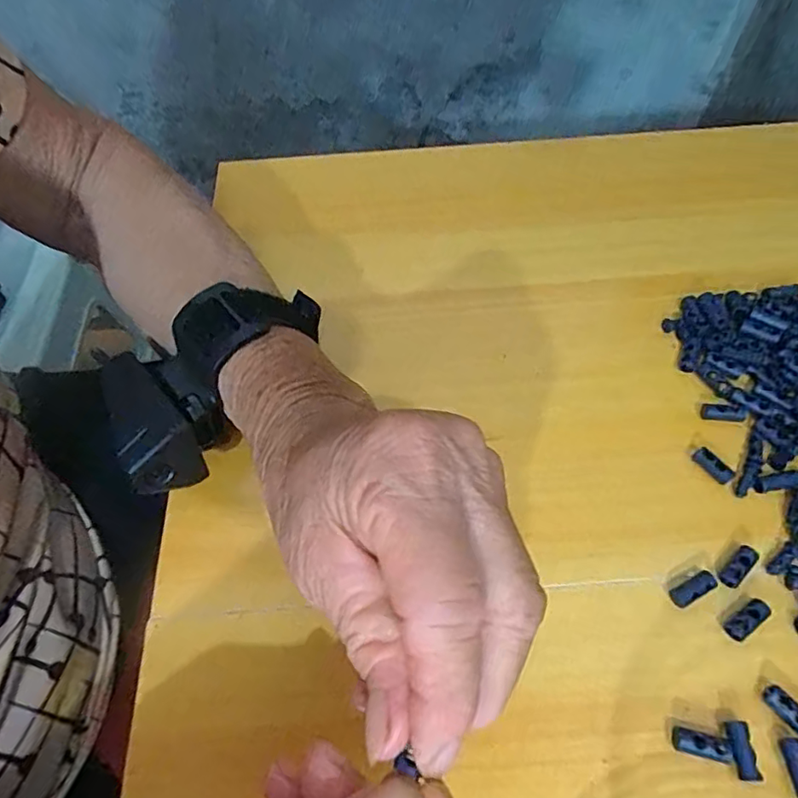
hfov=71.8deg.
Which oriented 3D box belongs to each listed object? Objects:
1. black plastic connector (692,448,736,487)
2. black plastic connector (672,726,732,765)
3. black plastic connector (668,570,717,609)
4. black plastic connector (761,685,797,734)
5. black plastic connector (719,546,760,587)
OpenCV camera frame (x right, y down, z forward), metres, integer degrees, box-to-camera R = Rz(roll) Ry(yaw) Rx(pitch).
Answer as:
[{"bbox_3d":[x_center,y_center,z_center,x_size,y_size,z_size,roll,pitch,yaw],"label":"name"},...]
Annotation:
[{"bbox_3d":[0.144,0.031,0.252,0.008,0.005,0.018,-34,63,-16],"label":"black plastic connector"},{"bbox_3d":[0.108,0.124,0.198,0.018,0.008,0.008,12,61,10],"label":"black plastic connector"},{"bbox_3d":[0.121,0.078,0.226,0.019,0.005,0.008,-26,61,-12],"label":"black plastic connector"},{"bbox_3d":[0.143,0.115,0.202,0.007,0.006,0.019,-34,63,-16],"label":"black plastic connector"},{"bbox_3d":[0.141,0.070,0.229,0.019,0.006,0.008,-39,65,-19],"label":"black plastic connector"}]

